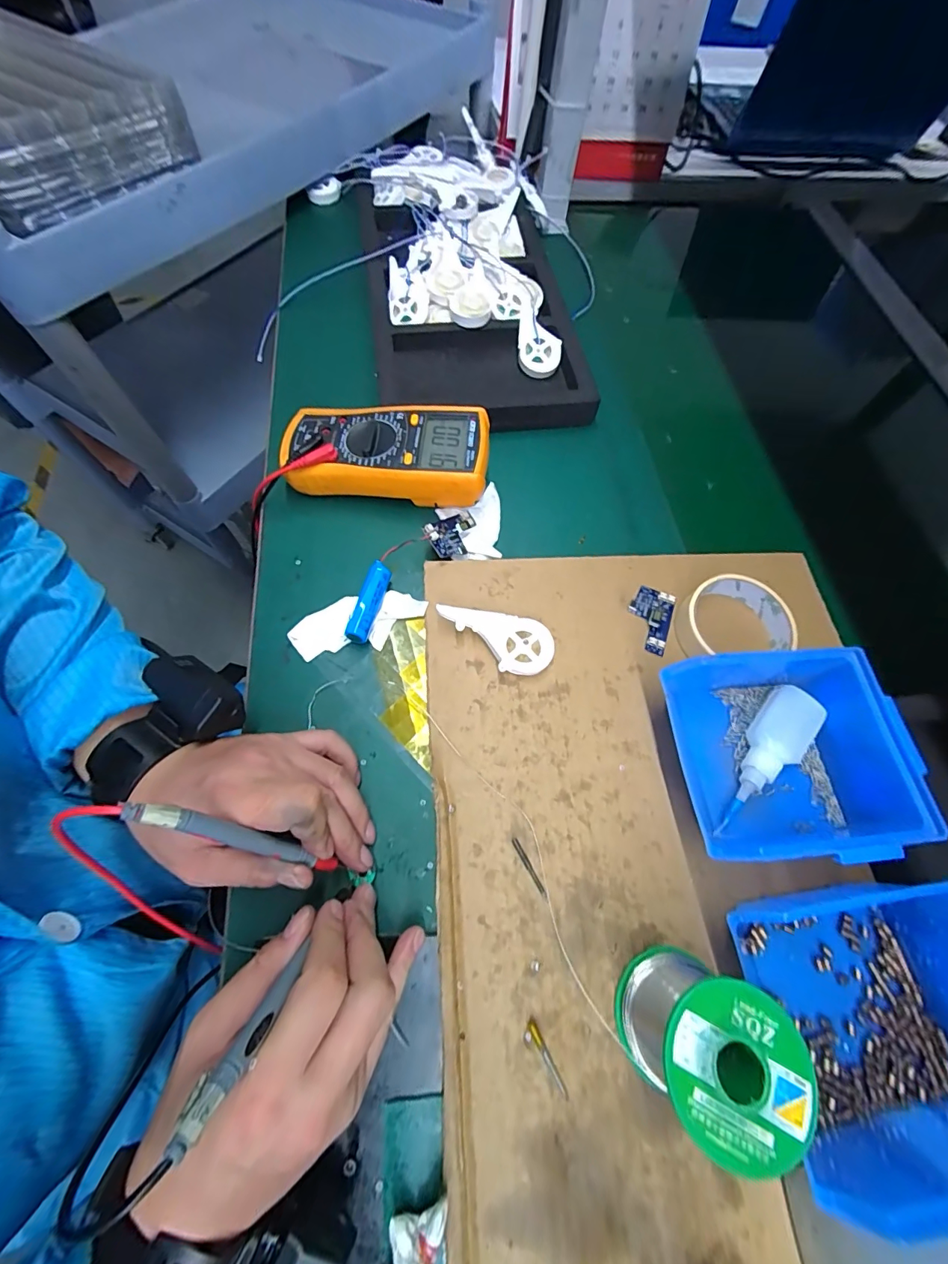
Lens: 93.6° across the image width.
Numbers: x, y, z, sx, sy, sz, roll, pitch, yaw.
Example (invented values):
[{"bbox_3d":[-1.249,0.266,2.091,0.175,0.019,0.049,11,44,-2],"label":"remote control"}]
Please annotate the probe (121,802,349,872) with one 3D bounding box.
[{"bbox_3d":[-0.121,0.113,0.240,0.006,0.124,0.009,1,58,43],"label":"probe"}]

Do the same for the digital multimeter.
[{"bbox_3d":[-0.081,-0.164,0.414,0.185,0.046,0.085,5,66,0],"label":"digital multimeter"}]

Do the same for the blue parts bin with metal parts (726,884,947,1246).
[{"bbox_3d":[0.227,0.215,0.243,0.131,0.065,0.126,-4,66,-4],"label":"blue parts bin with metal parts"}]

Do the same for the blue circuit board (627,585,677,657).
[{"bbox_3d":[0.148,-0.012,0.371,0.035,0.009,0.057,21,67,7],"label":"blue circuit board"}]

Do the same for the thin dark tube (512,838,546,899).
[{"bbox_3d":[0.037,0.156,0.295,0.005,0.004,0.039,-28,70,-13],"label":"thin dark tube"}]

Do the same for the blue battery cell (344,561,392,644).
[{"bbox_3d":[-0.085,-0.023,0.365,0.017,0.020,0.068,13,66,3],"label":"blue battery cell"}]

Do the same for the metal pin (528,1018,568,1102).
[{"bbox_3d":[0.043,0.244,0.254,0.005,0.004,0.039,-26,70,-13],"label":"metal pin"}]

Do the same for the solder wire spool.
[{"bbox_3d":[0.120,0.215,0.236,0.067,0.070,0.066,20,67,6],"label":"solder wire spool"}]

